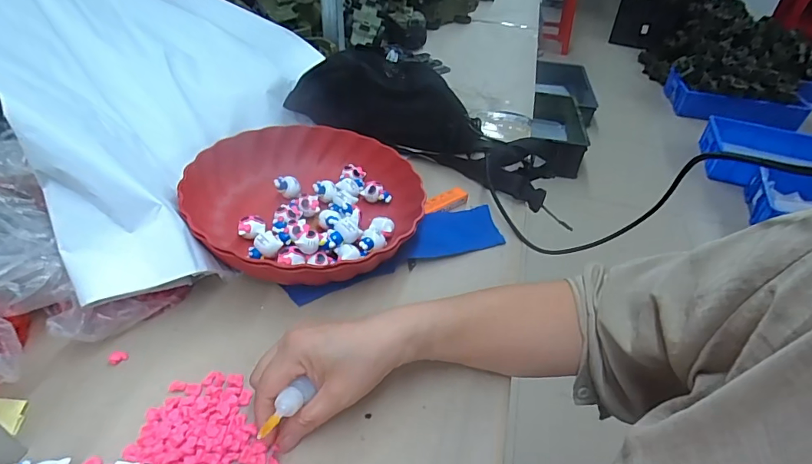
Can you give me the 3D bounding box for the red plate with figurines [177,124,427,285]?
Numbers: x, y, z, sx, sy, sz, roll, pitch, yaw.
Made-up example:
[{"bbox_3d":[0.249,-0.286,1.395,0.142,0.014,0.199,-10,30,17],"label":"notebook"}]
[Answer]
[{"bbox_3d":[-0.100,-0.035,0.492,0.229,0.065,0.234,2,41,-2],"label":"red plate with figurines"}]

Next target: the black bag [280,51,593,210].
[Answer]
[{"bbox_3d":[0.020,-0.145,0.622,0.356,0.101,0.114,24,44,4],"label":"black bag"}]

